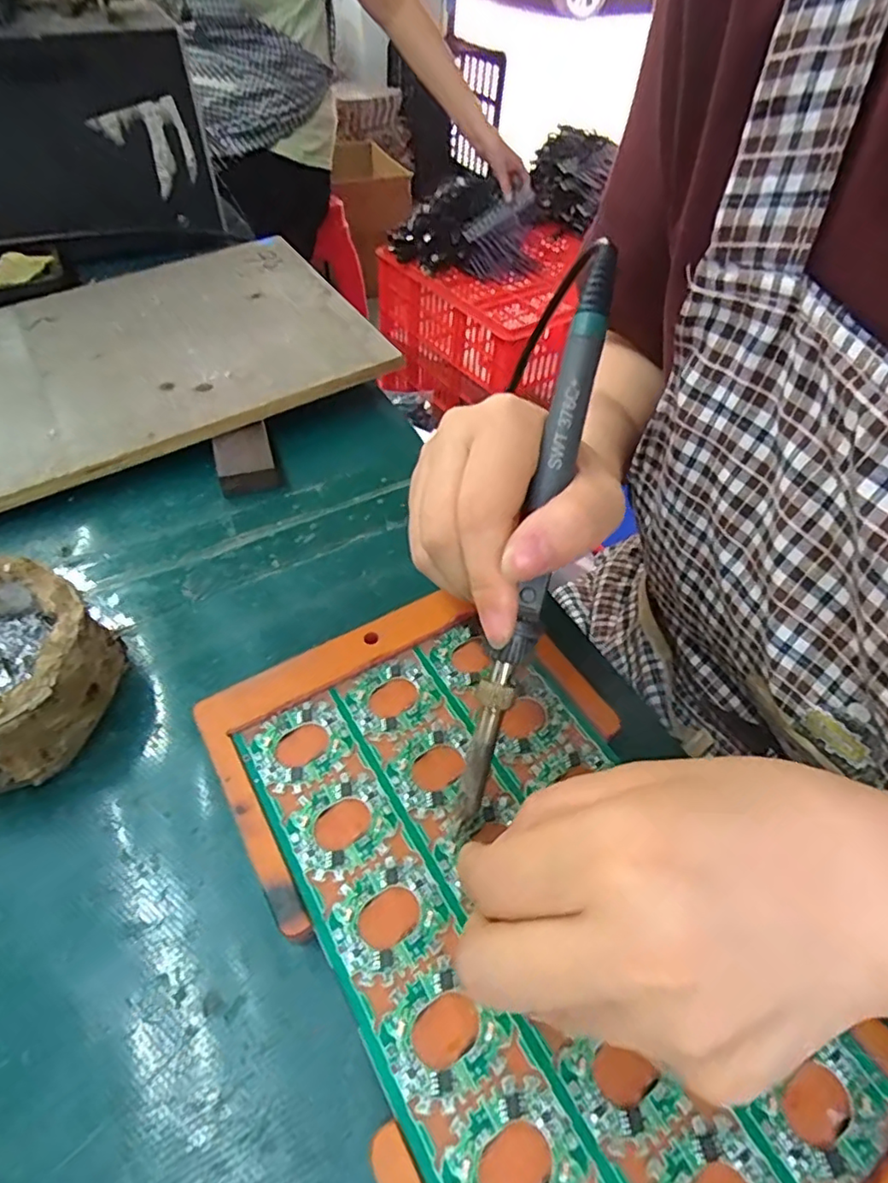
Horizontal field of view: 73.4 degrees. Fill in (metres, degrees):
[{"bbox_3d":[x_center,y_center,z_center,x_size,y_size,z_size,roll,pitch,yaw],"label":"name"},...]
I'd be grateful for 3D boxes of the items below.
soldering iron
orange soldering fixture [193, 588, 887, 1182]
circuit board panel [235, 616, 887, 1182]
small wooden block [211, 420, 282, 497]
[{"bbox_3d":[0.031,-0.017,0.202,0.014,0.012,0.201,14,91,9],"label":"soldering iron"},{"bbox_3d":[0.025,0.102,0.196,0.137,0.015,0.237,-25,57,-19],"label":"orange soldering fixture"},{"bbox_3d":[0.023,0.101,0.195,0.118,0.004,0.203,-25,57,-19],"label":"circuit board panel"},{"bbox_3d":[-0.110,-0.072,0.330,0.030,0.014,0.042,-15,53,-16],"label":"small wooden block"}]

